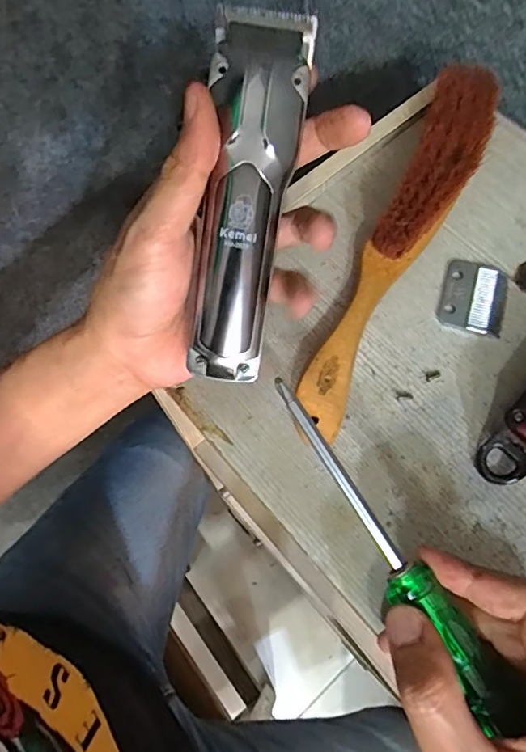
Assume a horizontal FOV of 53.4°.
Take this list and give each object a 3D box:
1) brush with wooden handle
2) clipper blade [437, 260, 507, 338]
[{"bbox_3d":[0.085,-0.081,0.314,0.040,0.040,0.255,24,71,10],"label":"brush with wooden handle"},{"bbox_3d":[0.128,-0.049,0.319,0.037,0.004,0.047,15,70,7],"label":"clipper blade"}]

